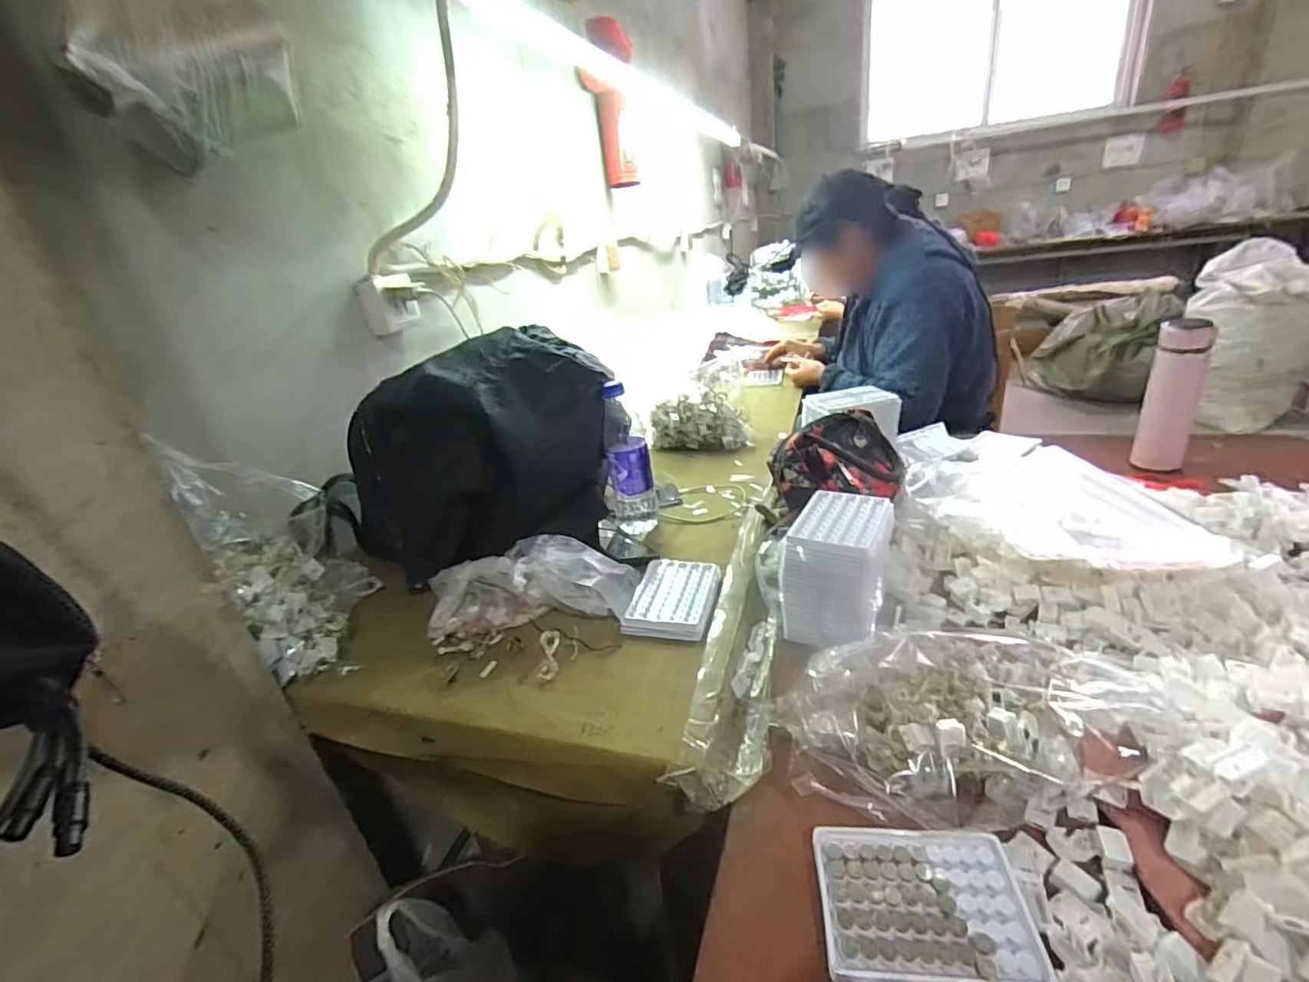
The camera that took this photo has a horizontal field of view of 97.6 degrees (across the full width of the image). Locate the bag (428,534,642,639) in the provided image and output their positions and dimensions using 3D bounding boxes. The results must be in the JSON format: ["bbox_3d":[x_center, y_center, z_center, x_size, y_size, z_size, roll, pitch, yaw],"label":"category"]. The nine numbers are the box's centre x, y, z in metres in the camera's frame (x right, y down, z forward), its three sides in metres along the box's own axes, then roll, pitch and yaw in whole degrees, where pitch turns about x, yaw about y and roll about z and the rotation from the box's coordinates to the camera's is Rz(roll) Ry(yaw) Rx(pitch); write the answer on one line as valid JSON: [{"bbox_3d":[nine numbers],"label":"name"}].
[{"bbox_3d":[-0.152,0.112,0.690,0.254,0.077,0.097,-6,25,3],"label":"bag"}]

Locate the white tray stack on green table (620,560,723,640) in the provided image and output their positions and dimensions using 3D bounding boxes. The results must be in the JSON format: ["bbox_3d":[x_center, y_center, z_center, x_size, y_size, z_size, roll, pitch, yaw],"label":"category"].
[{"bbox_3d":[0.024,0.126,0.689,0.094,0.019,0.131,1,26,18],"label":"white tray stack on green table"}]

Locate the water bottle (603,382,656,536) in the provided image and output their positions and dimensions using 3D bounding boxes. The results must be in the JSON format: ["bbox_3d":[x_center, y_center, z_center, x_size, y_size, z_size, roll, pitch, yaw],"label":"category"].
[{"bbox_3d":[-0.039,-0.047,0.853,0.067,0.212,0.080,-8,25,-1],"label":"water bottle"}]

